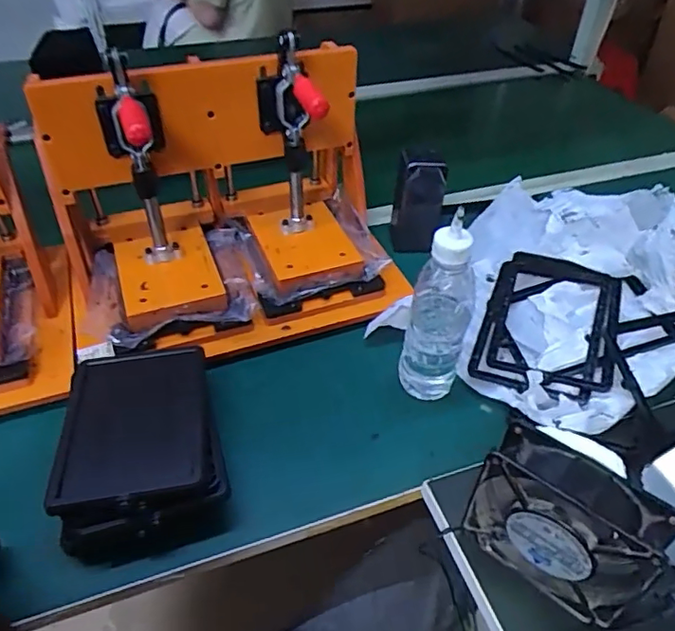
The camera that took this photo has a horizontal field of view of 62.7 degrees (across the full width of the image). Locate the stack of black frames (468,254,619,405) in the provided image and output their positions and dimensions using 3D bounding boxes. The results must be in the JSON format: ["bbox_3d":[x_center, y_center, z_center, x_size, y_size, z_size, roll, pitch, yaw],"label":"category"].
[{"bbox_3d":[0.227,0.010,0.599,0.134,0.051,0.179,17,45,16],"label":"stack of black frames"}]

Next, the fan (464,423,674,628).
[{"bbox_3d":[0.159,0.150,0.396,0.117,0.117,0.043,31,51,28],"label":"fan"}]

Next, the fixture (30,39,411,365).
[{"bbox_3d":[-0.122,-0.124,0.595,0.365,0.241,0.218,-16,46,-18],"label":"fixture"}]

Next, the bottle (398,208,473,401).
[{"bbox_3d":[0.096,-0.004,0.526,0.060,0.187,0.058,8,44,8],"label":"bottle"}]

